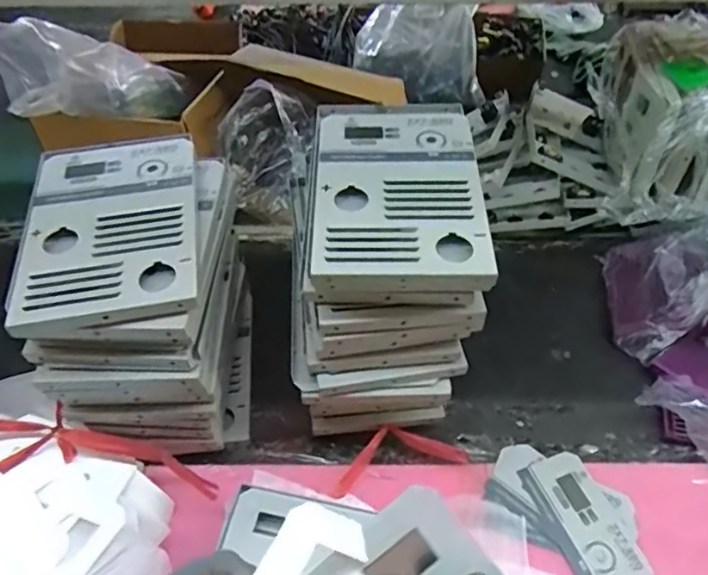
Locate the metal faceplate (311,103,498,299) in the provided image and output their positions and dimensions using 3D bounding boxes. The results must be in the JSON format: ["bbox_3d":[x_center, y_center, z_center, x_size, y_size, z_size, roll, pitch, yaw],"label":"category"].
[{"bbox_3d":[0.040,-0.092,0.548,0.152,0.046,0.244,0,50,0],"label":"metal faceplate"}]

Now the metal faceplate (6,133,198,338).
[{"bbox_3d":[-0.223,-0.065,0.534,0.151,0.018,0.227,-9,51,-8],"label":"metal faceplate"}]

